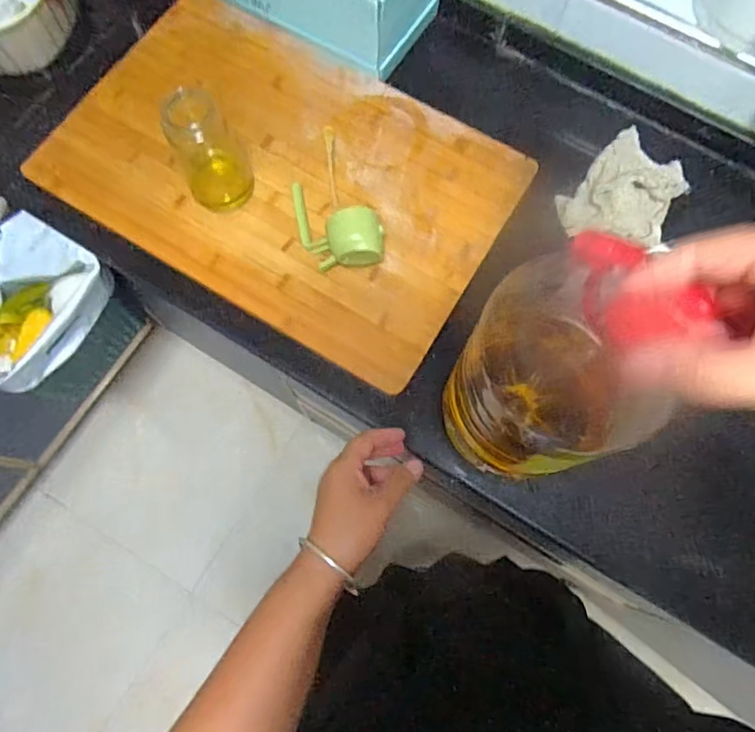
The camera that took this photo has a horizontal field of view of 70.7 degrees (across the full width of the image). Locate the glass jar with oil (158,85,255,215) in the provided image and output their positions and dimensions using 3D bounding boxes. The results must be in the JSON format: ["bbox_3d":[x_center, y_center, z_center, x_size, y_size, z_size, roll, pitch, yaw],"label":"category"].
[{"bbox_3d":[-0.192,-0.244,0.605,0.075,0.142,0.060,-24,77,-8],"label":"glass jar with oil"}]

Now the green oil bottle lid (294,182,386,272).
[{"bbox_3d":[-0.047,-0.171,0.622,0.095,0.061,0.127,-9,75,-4],"label":"green oil bottle lid"}]

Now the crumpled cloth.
[{"bbox_3d":[0.322,-0.217,0.675,0.173,0.029,0.129,-43,80,-12],"label":"crumpled cloth"}]

